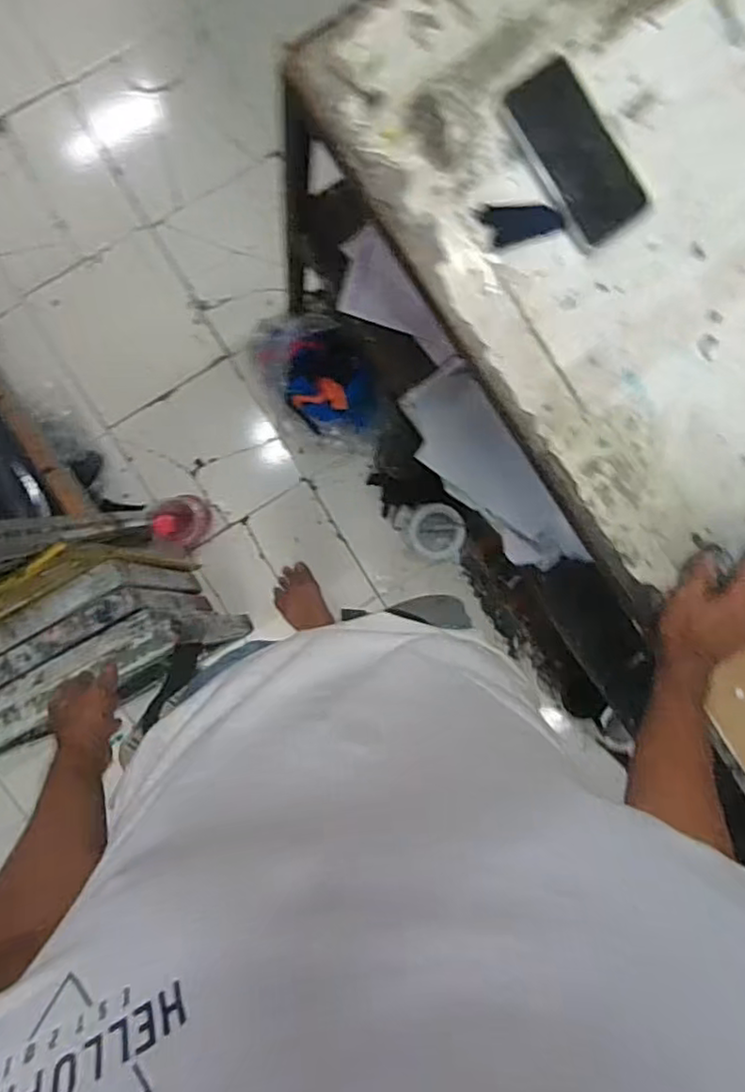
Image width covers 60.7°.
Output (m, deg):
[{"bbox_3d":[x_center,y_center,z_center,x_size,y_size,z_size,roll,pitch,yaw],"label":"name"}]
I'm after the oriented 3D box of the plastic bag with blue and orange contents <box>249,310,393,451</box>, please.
[{"bbox_3d":[-0.100,-0.306,1.223,0.237,0.205,0.228,1,95,-7],"label":"plastic bag with blue and orange contents"}]

